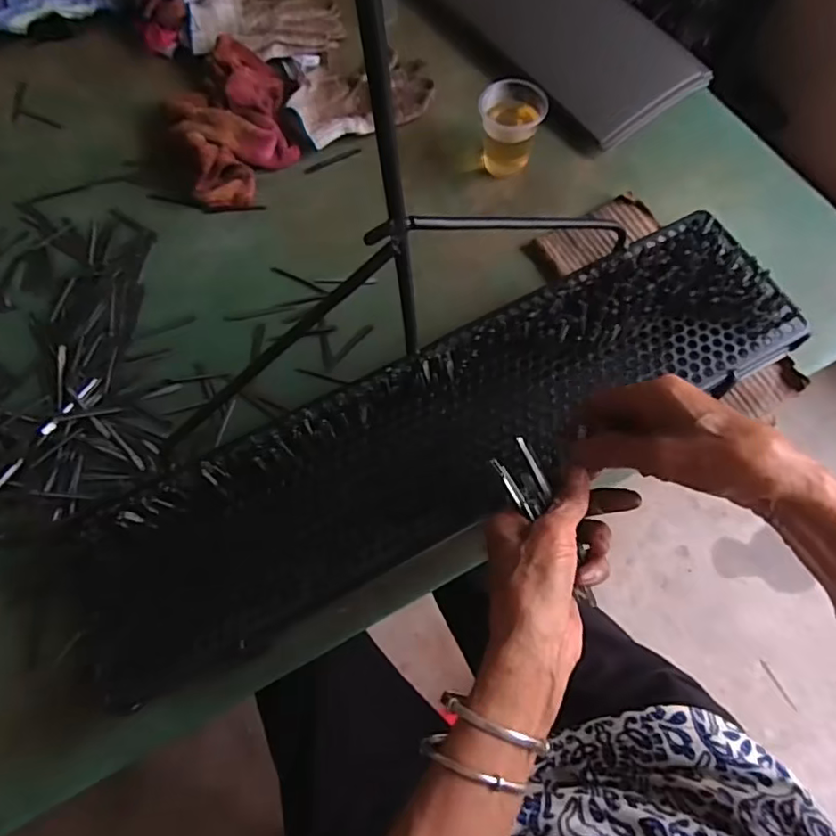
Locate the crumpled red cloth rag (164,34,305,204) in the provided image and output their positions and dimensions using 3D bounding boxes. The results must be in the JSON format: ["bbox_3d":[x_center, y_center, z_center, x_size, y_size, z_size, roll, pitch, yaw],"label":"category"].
[{"bbox_3d":[-0.209,-0.338,0.624,0.127,0.043,0.215,-14,69,-4],"label":"crumpled red cloth rag"}]

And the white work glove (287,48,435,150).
[{"bbox_3d":[-0.063,-0.372,0.651,0.159,0.018,0.101,-21,70,-7],"label":"white work glove"}]

